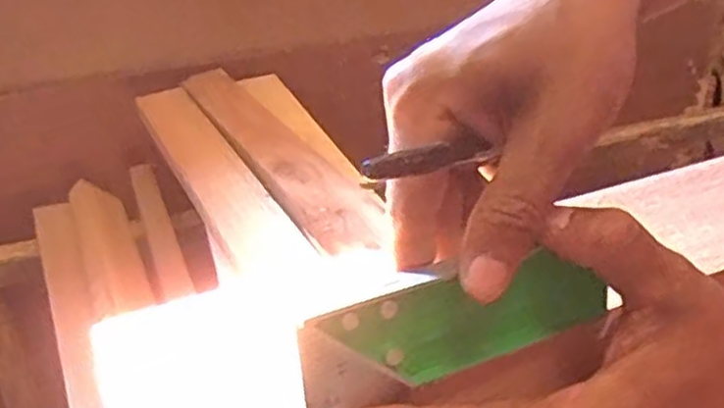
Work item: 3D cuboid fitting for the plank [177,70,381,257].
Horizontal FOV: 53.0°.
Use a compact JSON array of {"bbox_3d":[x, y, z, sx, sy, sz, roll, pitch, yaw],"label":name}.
[{"bbox_3d":[-0.126,-0.087,0.999,0.105,0.018,0.602,-14,32,-24],"label":"plank"}]

